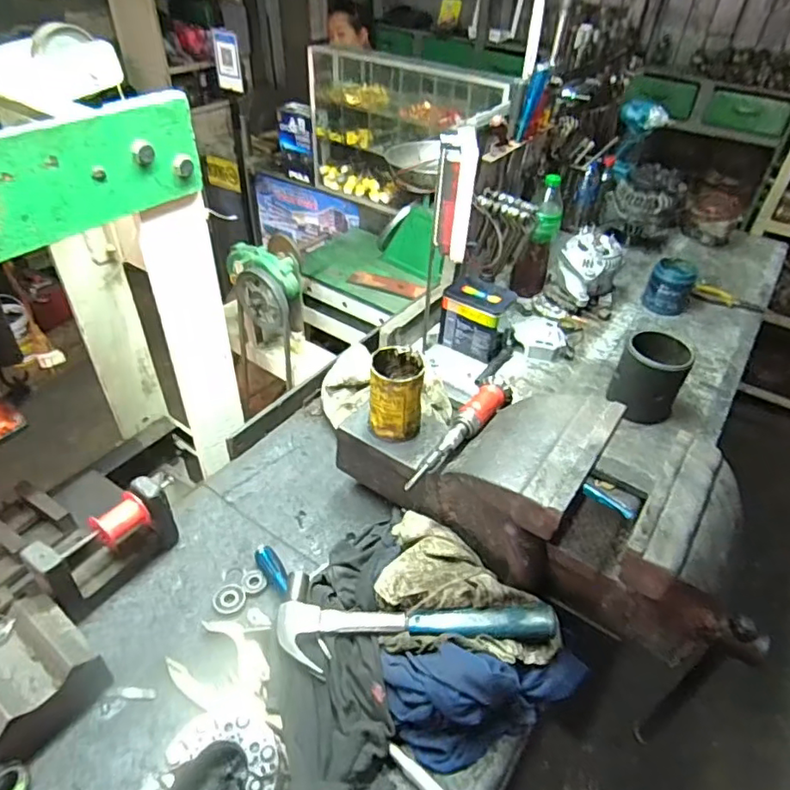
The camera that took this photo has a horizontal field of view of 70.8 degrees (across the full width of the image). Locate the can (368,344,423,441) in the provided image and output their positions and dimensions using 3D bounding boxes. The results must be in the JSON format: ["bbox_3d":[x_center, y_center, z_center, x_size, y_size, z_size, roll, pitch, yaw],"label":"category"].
[{"bbox_3d":[0.002,-0.003,0.776,0.073,0.114,0.083,5,41,2],"label":"can"}]

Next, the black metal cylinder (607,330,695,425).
[{"bbox_3d":[0.453,-0.031,0.989,0.109,0.133,0.098,24,45,22],"label":"black metal cylinder"}]

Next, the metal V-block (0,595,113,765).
[{"bbox_3d":[-0.410,0.312,0.621,0.126,0.092,0.122,28,47,25],"label":"metal V-block"}]

